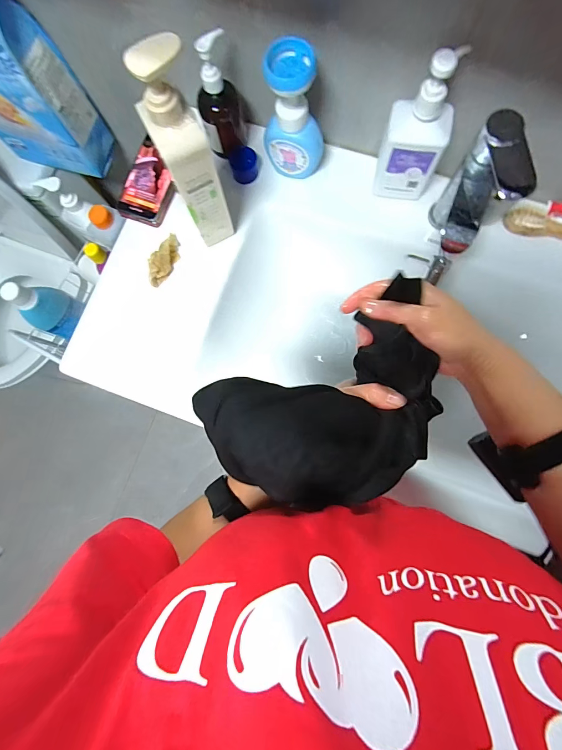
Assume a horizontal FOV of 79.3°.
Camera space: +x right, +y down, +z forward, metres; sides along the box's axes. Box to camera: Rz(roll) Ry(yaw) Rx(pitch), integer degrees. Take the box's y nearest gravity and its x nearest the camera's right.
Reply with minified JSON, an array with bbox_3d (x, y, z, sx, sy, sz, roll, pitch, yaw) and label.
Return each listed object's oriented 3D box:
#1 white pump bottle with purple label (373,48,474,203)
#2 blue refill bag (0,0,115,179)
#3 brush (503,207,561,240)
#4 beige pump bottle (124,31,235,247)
[{"bbox_3d":[0.181,-0.318,0.457,0.085,0.197,0.047,9,82,5],"label":"white pump bottle with purple label"},{"bbox_3d":[-0.485,-0.535,0.594,0.199,0.335,0.106,16,82,6],"label":"blue refill bag"},{"bbox_3d":[0.410,-0.231,0.522,0.123,0.024,0.035,11,82,5],"label":"brush"},{"bbox_3d":[-0.115,-0.272,0.433,0.063,0.253,0.073,-26,81,-1],"label":"beige pump bottle"}]

